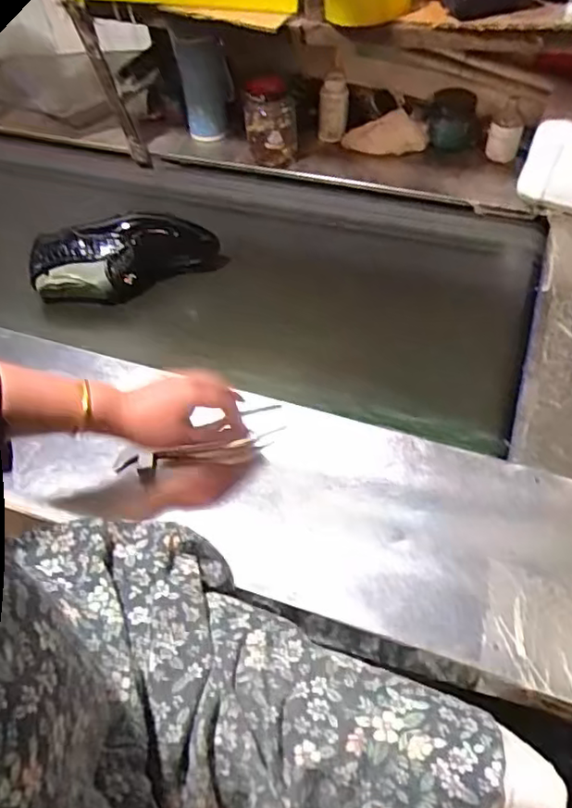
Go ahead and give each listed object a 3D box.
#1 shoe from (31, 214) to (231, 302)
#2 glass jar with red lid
[{"bbox_3d":[-0.225,-0.203,0.903,0.261,0.099,0.092,-21,54,-11],"label":"shoe"},{"bbox_3d":[-0.025,-0.470,1.037,0.083,0.136,0.090,-4,52,2],"label":"glass jar with red lid"}]

